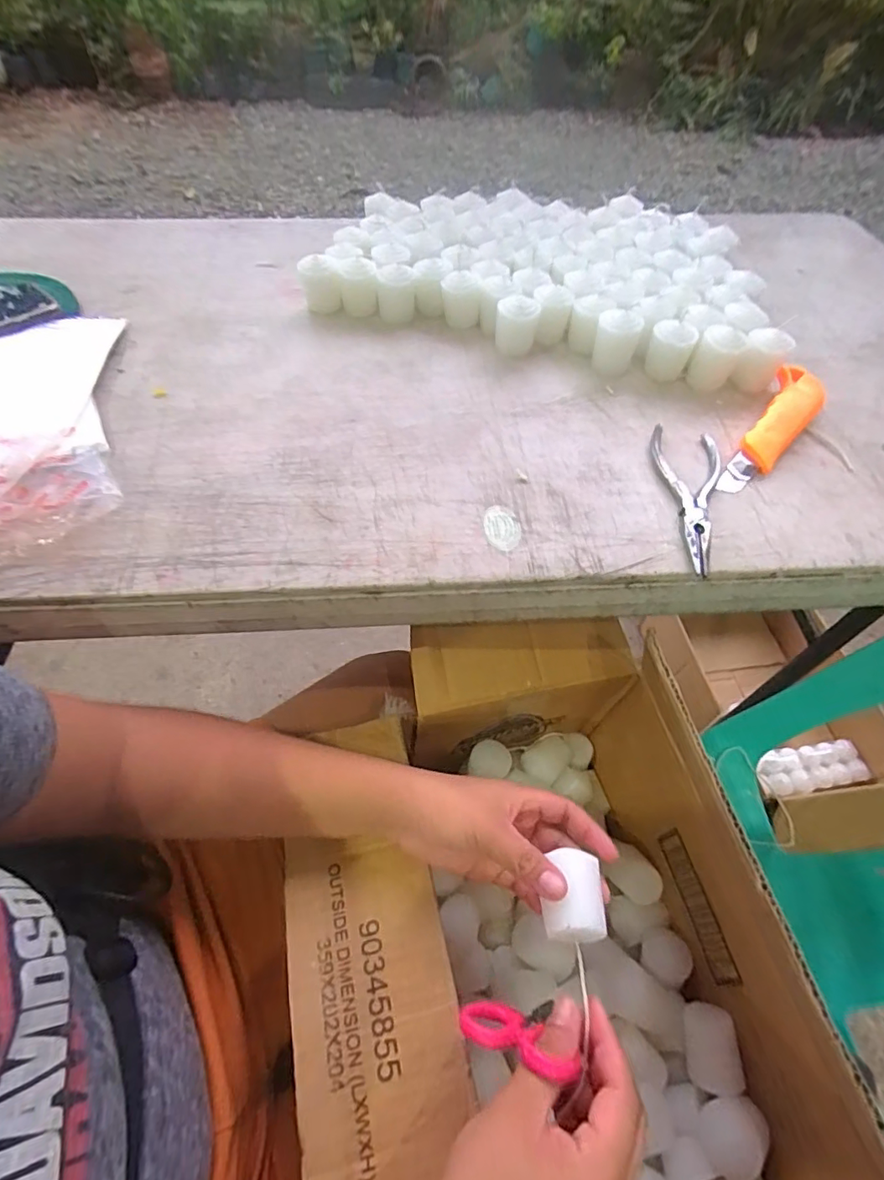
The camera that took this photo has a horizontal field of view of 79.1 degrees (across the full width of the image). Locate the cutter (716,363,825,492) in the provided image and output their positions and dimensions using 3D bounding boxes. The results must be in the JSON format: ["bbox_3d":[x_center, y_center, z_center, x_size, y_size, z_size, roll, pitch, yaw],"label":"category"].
[{"bbox_3d":[0.278,-0.134,0.448,0.041,0.021,0.173,33,60,18],"label":"cutter"}]

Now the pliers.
[{"bbox_3d":[0.184,-0.073,0.402,0.053,0.010,0.148,13,56,6],"label":"pliers"}]

